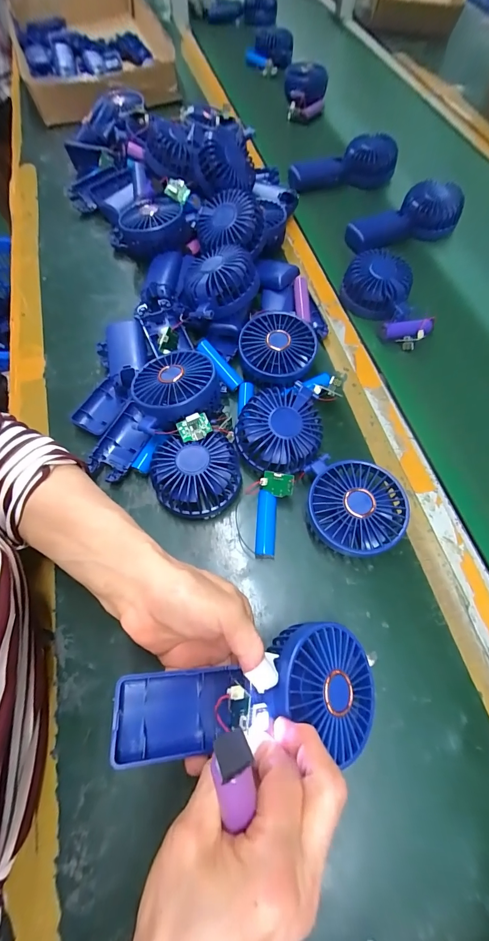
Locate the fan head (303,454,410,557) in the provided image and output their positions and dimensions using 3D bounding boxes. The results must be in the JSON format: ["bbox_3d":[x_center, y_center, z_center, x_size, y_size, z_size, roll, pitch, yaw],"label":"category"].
[{"bbox_3d":[0.101,0.035,0.329,0.086,0.046,0.095,6,65,3],"label":"fan head"}]

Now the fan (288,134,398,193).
[{"bbox_3d":[0.163,-0.489,0.570,0.166,0.044,0.065,-19,66,-9],"label":"fan"}]

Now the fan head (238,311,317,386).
[{"bbox_3d":[0.037,-0.135,0.393,0.080,0.030,0.082,0,65,0],"label":"fan head"}]

